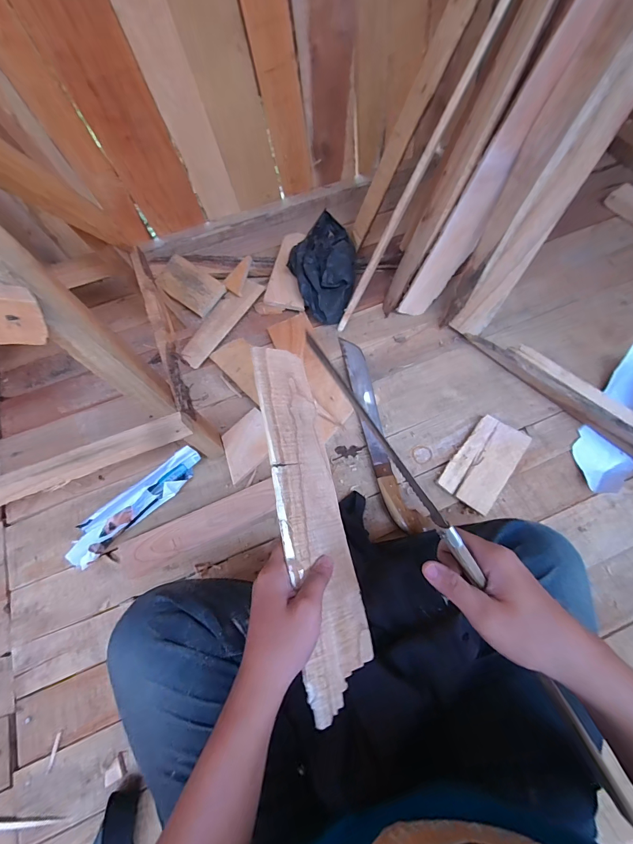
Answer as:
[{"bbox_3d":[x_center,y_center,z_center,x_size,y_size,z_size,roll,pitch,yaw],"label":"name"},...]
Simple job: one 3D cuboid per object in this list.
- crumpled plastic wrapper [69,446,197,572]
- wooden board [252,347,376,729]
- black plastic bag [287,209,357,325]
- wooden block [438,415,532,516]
[{"bbox_3d":[-0.326,0.148,0.644,0.265,0.054,0.069,-42,73,-14],"label":"crumpled plastic wrapper"},{"bbox_3d":[-0.005,0.085,0.370,0.080,0.007,0.351,1,71,-40],"label":"wooden board"},{"bbox_3d":[0.012,-0.351,0.823,0.147,0.081,0.257,6,68,4],"label":"black plastic bag"},{"bbox_3d":[0.314,0.074,0.666,0.096,0.020,0.176,35,73,15],"label":"wooden block"}]

